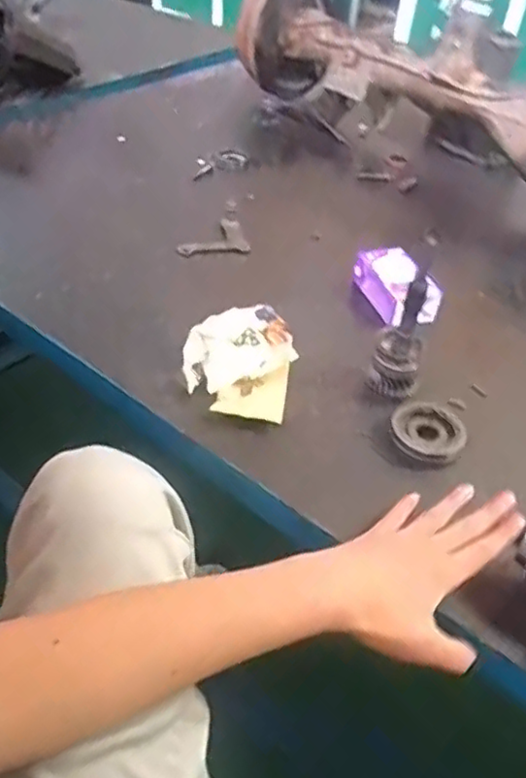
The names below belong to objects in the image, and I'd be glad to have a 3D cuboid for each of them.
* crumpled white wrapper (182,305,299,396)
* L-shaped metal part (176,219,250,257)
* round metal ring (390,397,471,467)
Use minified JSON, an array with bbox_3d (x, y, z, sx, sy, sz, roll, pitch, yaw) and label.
[{"bbox_3d":[-0.024,-0.042,0.689,0.128,0.052,0.074,-15,47,-20],"label":"crumpled white wrapper"},{"bbox_3d":[-0.070,-0.200,0.895,0.095,0.013,0.066,-12,46,-18],"label":"L-shaped metal part"},{"bbox_3d":[0.157,0.038,0.642,0.069,0.015,0.079,5,43,0],"label":"round metal ring"}]

